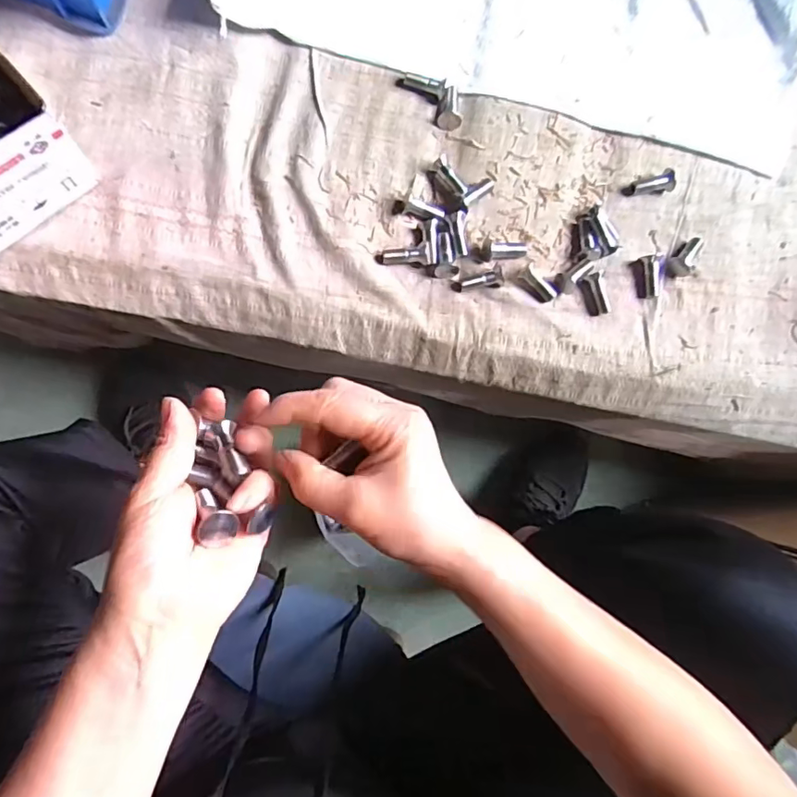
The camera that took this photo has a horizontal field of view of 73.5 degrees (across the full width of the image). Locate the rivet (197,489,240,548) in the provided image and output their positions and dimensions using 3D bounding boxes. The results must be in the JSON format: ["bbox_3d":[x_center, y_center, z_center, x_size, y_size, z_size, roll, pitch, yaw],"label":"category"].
[{"bbox_3d":[-0.095,0.058,0.275,0.015,0.035,0.017,-39,128,-5],"label":"rivet"}]

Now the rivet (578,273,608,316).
[{"bbox_3d":[0.163,-0.086,0.444,0.018,0.010,0.034,-21,86,-9],"label":"rivet"}]

